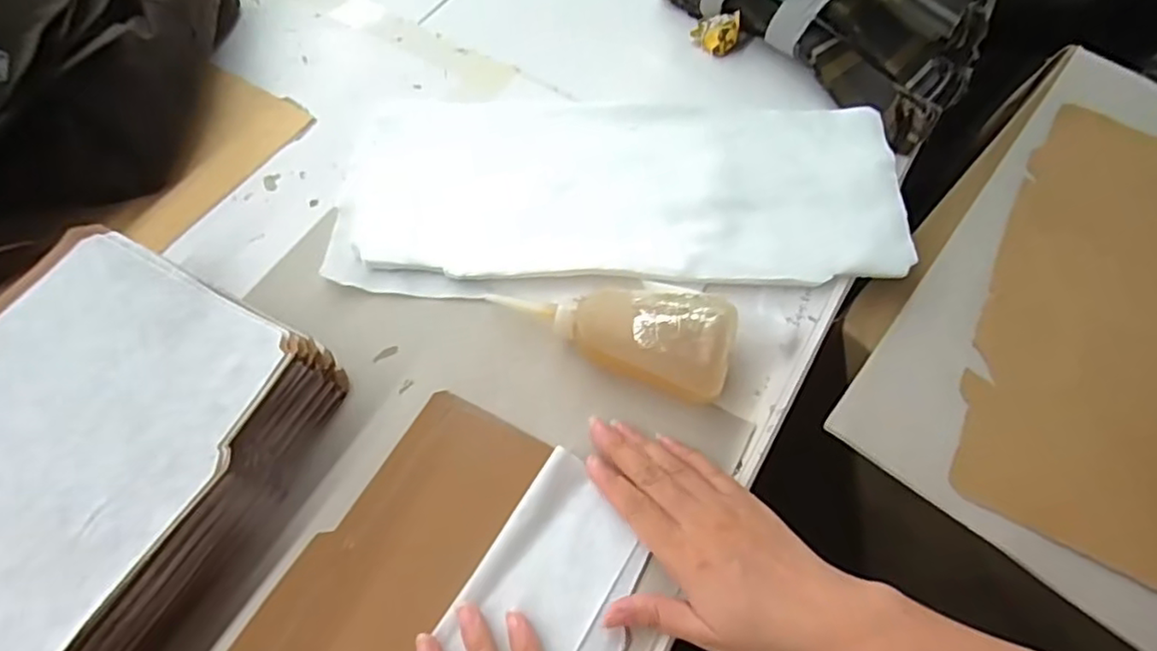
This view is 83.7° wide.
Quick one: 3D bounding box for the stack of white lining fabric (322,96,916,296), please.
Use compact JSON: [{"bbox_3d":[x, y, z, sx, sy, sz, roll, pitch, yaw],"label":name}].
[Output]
[{"bbox_3d":[0.033,-0.117,0.521,0.440,0.020,0.194,-2,62,-3],"label":"stack of white lining fabric"}]

